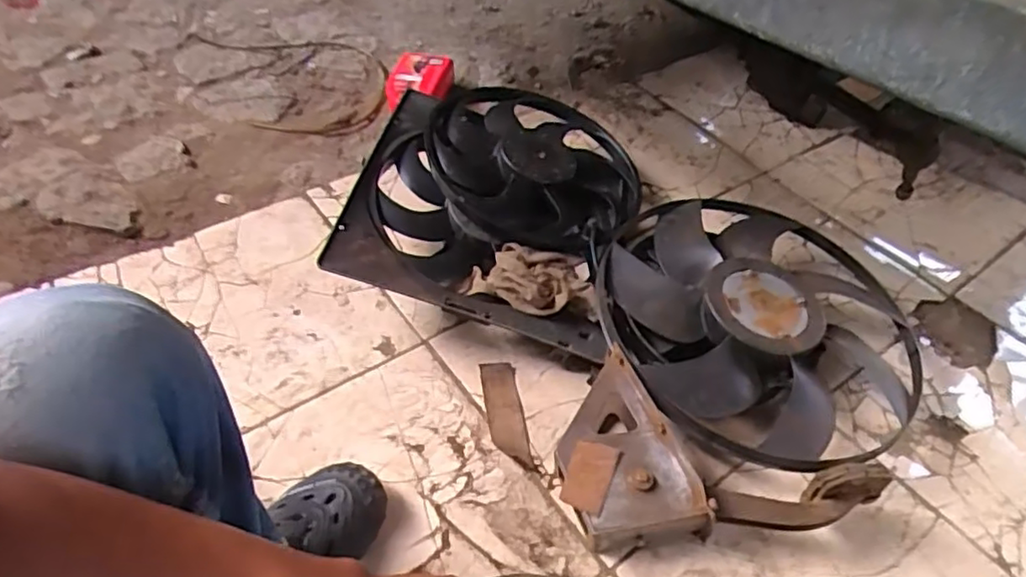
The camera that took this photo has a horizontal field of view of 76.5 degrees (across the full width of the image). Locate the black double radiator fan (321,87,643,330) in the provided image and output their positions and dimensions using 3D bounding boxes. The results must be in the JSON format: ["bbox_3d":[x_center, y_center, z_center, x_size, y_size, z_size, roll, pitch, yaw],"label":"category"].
[{"bbox_3d":[-0.026,-0.145,1.084,0.432,0.127,0.567,26,53,-3],"label":"black double radiator fan"}]

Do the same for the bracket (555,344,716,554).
[{"bbox_3d":[0.125,0.210,0.818,0.151,0.074,0.233,-15,51,-16],"label":"bracket"}]

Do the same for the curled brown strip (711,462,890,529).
[{"bbox_3d":[0.336,0.247,0.762,0.202,0.056,0.054,-13,47,5],"label":"curled brown strip"}]

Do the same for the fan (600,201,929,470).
[{"bbox_3d":[0.364,0.046,0.974,0.471,0.110,0.451,1,47,-1],"label":"fan"}]

